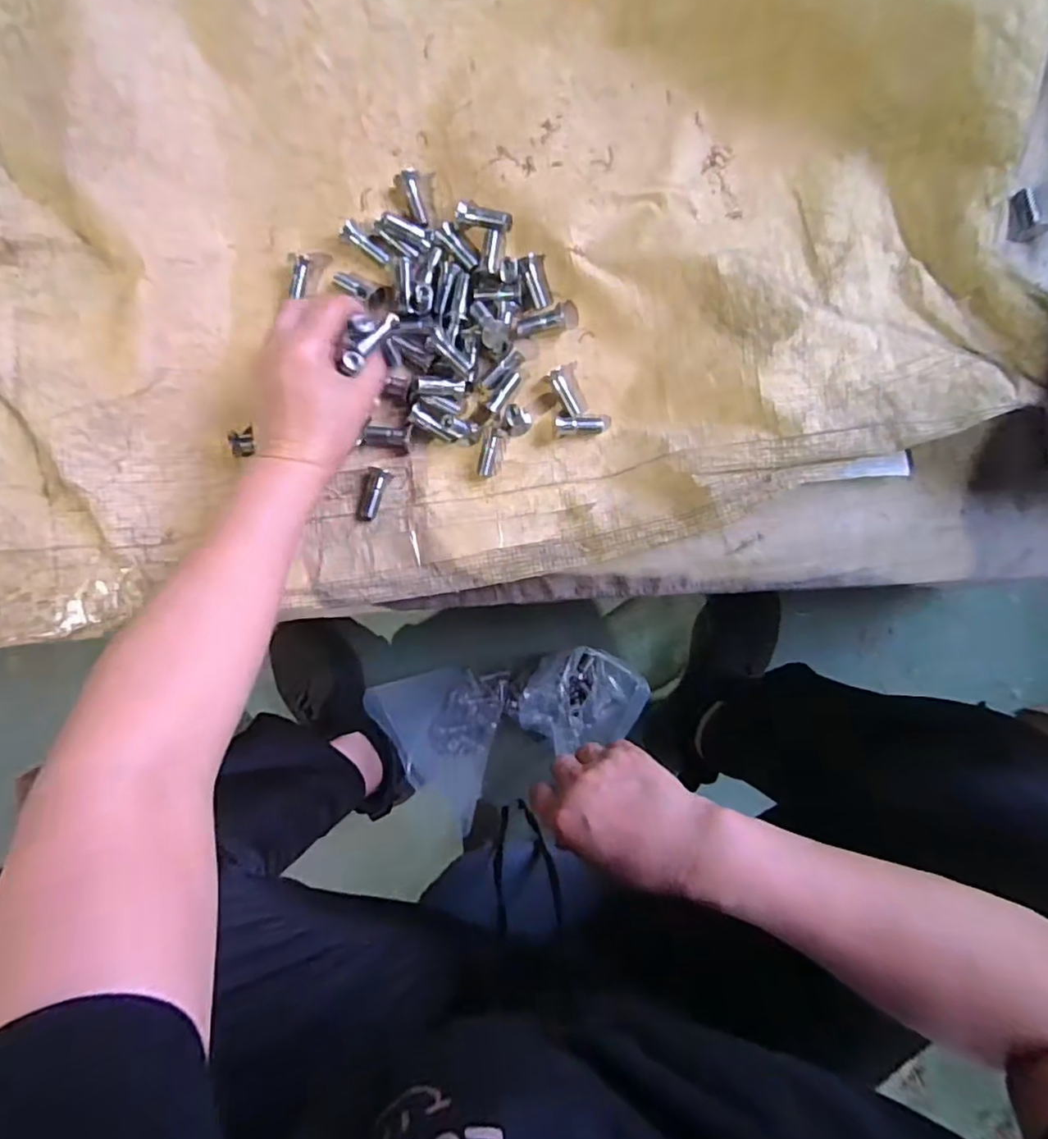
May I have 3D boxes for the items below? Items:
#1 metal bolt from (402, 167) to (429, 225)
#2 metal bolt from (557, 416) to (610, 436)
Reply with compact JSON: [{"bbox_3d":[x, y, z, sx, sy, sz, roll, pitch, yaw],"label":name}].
[{"bbox_3d":[-0.078,-0.265,0.436,0.010,0.009,0.039,-13,90,-1],"label":"metal bolt"},{"bbox_3d":[0.041,-0.102,0.430,0.040,0.013,0.014,-8,90,-15],"label":"metal bolt"}]

